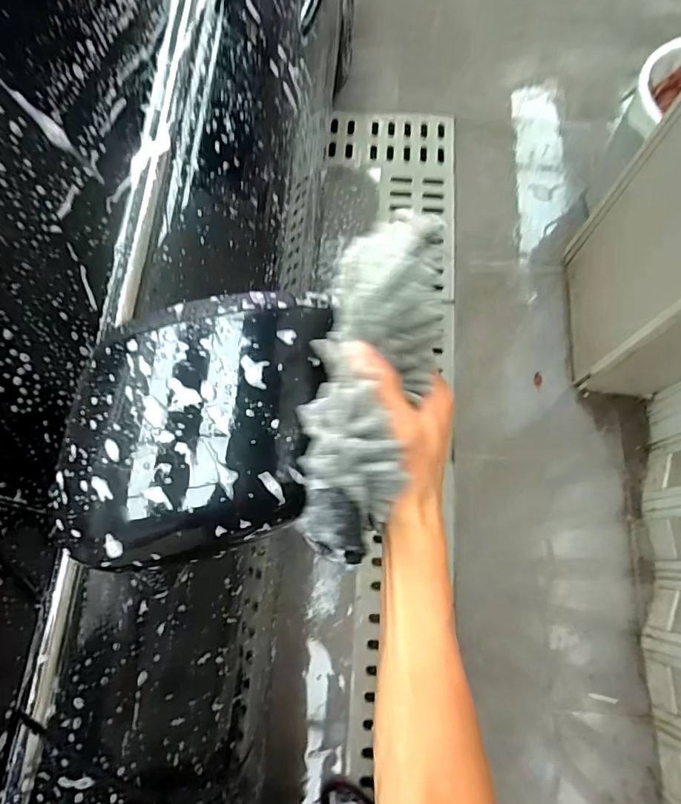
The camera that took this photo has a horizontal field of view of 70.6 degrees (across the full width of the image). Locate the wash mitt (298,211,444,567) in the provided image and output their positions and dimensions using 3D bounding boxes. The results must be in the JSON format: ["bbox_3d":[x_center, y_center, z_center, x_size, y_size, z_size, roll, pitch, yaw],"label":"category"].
[{"bbox_3d":[0.019,-0.021,0.290,0.067,0.048,0.217,12,76,5],"label":"wash mitt"}]

